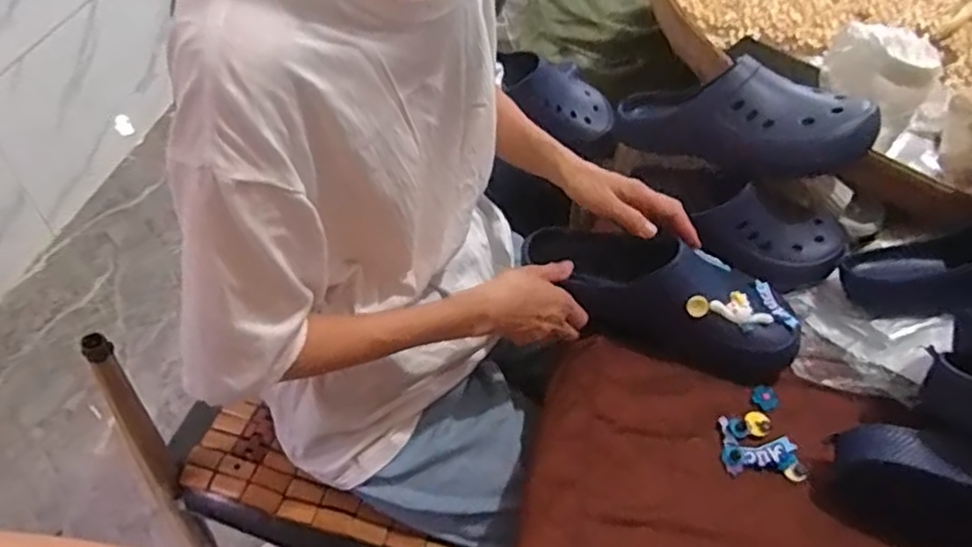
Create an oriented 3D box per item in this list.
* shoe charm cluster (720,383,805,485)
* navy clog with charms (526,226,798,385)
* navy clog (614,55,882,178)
[{"bbox_3d":[0.264,0.152,0.650,0.076,0.015,0.091,3,49,0],"label":"shoe charm cluster"},{"bbox_3d":[0.183,0.016,0.692,0.280,0.089,0.106,17,50,12],"label":"navy clog with charms"},{"bbox_3d":[0.292,-0.192,0.785,0.294,0.117,0.136,13,46,35],"label":"navy clog"}]

